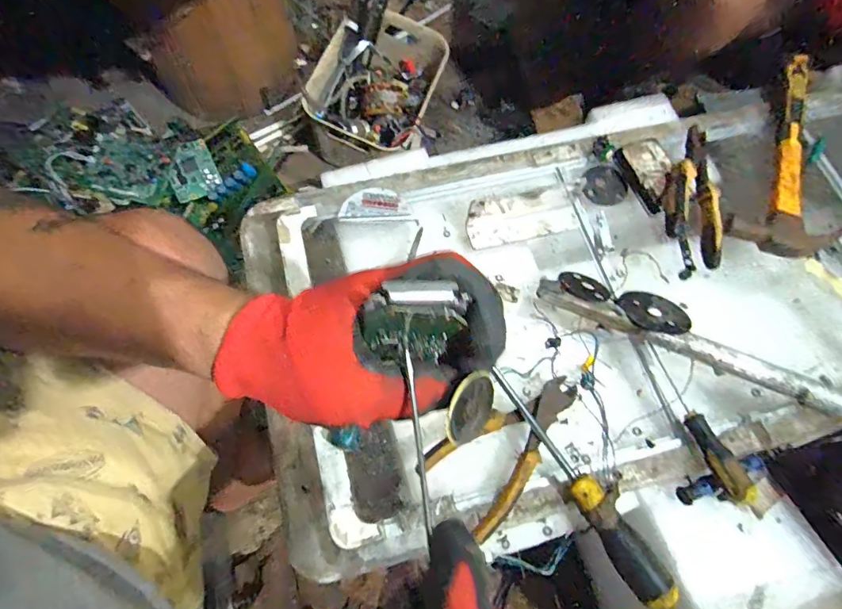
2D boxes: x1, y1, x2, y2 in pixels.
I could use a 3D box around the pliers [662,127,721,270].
[{"bbox_3d":[0.316,-0.123,0.513,0.073,0.040,0.146,15,69,5],"label":"pliers"}]

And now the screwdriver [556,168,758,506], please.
[{"bbox_3d":[0.232,0.013,0.481,0.026,0.027,0.386,-18,69,-8],"label":"screwdriver"}]

